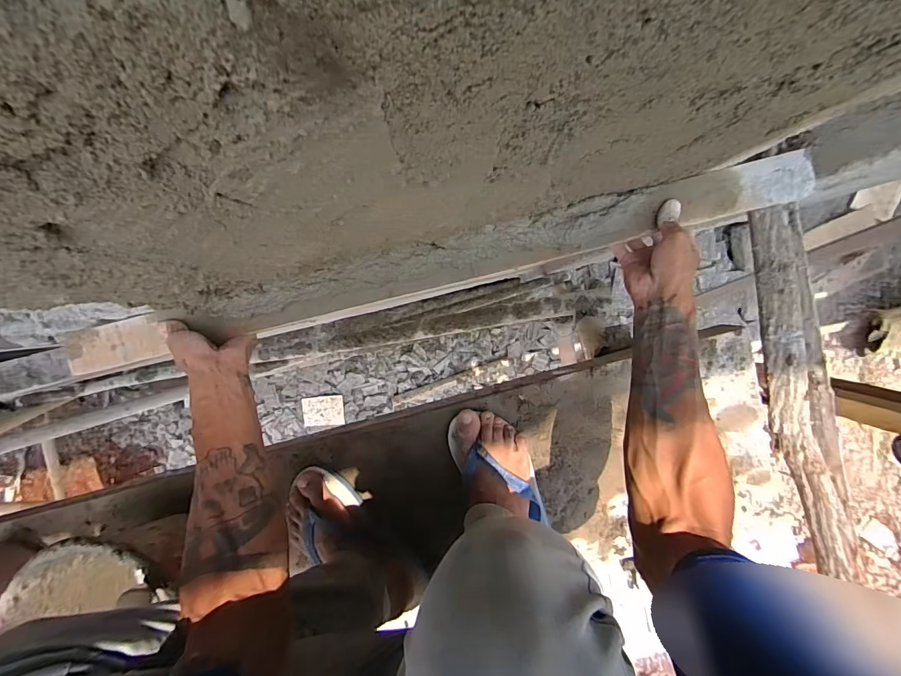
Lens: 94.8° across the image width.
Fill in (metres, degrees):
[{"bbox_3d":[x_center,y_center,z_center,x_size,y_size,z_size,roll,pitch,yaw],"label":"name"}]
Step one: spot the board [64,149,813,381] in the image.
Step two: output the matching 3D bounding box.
[{"bbox_3d":[-0.030,-0.081,0.517,0.937,0.038,0.070,-14,94,3],"label":"board"}]

